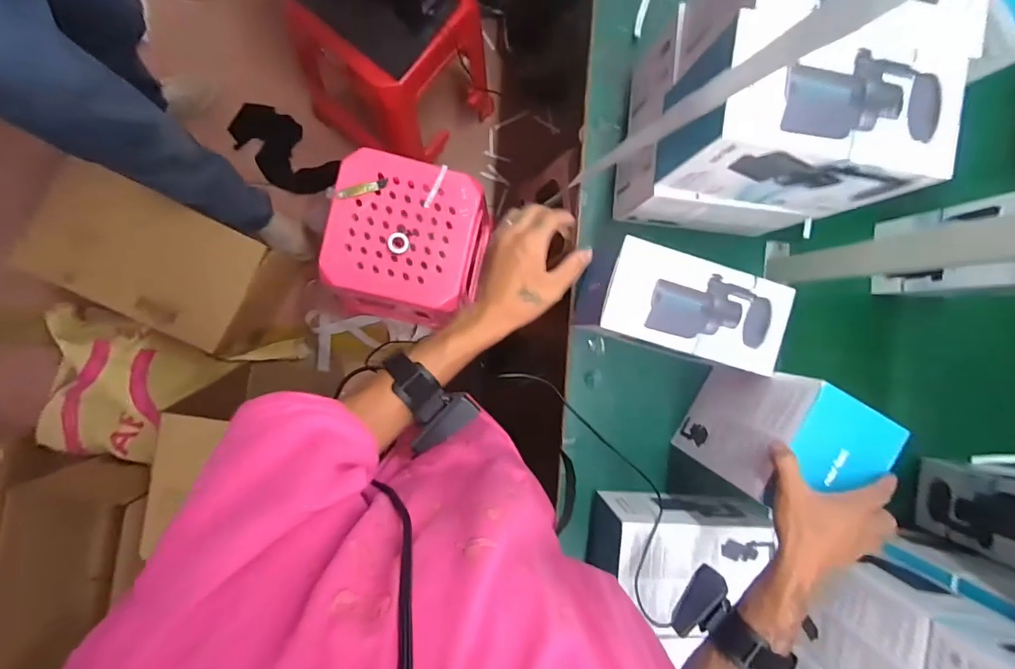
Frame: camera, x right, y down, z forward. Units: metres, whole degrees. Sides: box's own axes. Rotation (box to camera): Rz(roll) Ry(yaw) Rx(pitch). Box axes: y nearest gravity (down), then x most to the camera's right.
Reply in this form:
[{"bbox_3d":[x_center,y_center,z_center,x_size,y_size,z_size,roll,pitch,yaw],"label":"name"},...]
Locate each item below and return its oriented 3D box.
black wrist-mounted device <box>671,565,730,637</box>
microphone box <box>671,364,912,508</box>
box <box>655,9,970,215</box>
[{"bbox_3d":[0.199,0.278,0.473,0.021,0.034,0.072,39,83,-39],"label":"black wrist-mounted device"},{"bbox_3d":[0.327,0.129,0.583,0.096,0.221,0.138,28,88,-7],"label":"microphone box"},{"bbox_3d":[0.298,-0.223,0.498,0.245,0.160,0.128,7,90,-8],"label":"box"}]

